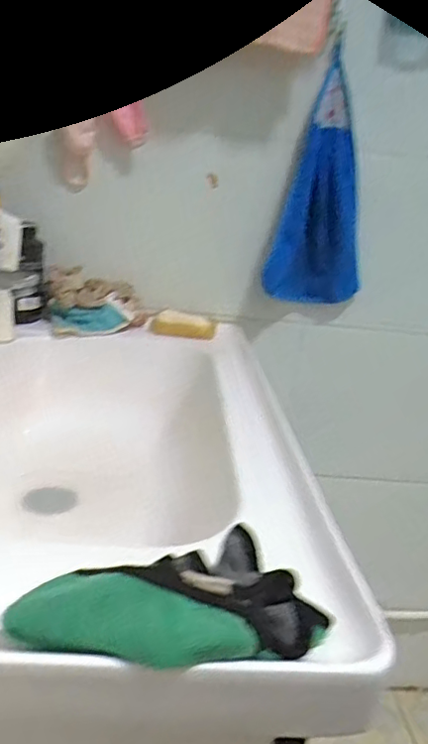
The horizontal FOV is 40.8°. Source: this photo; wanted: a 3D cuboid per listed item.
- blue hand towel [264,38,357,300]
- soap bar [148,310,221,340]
[{"bbox_3d":[0.180,-0.284,0.940,0.158,0.333,0.045,9,16,6],"label":"blue hand towel"},{"bbox_3d":[-0.049,-0.079,0.957,0.113,0.034,0.033,12,17,15],"label":"soap bar"}]

